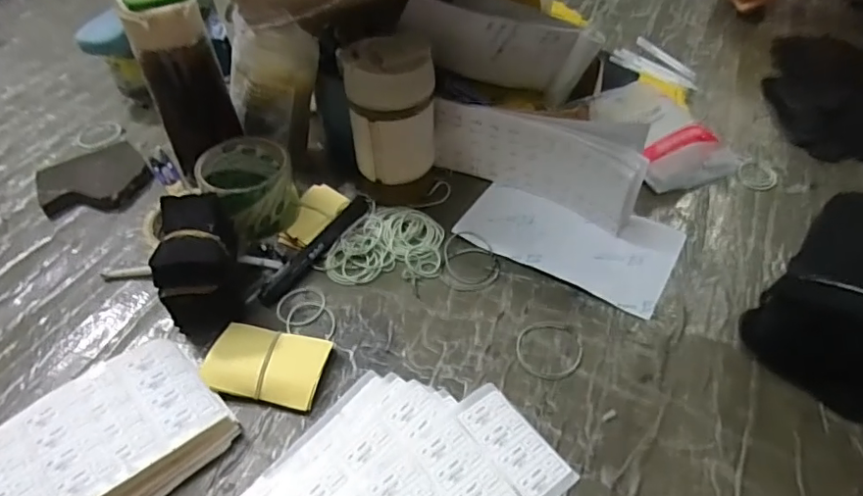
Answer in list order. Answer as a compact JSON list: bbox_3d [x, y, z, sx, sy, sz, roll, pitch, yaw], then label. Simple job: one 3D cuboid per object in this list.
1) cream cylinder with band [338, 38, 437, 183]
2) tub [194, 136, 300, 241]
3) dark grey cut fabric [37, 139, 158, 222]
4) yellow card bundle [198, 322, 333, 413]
[{"bbox_3d":[-0.037,-0.131,0.536,0.081,0.121,0.065,-6,49,-3],"label":"cream cylinder with band"},{"bbox_3d":[-0.179,-0.059,0.552,0.079,0.069,0.097,-31,55,-23],"label":"tub"},{"bbox_3d":[-0.367,-0.072,0.609,0.108,0.024,0.086,-26,53,-19],"label":"dark grey cut fabric"},{"bbox_3d":[-0.134,0.094,0.453,0.092,0.022,0.062,10,50,11],"label":"yellow card bundle"}]

